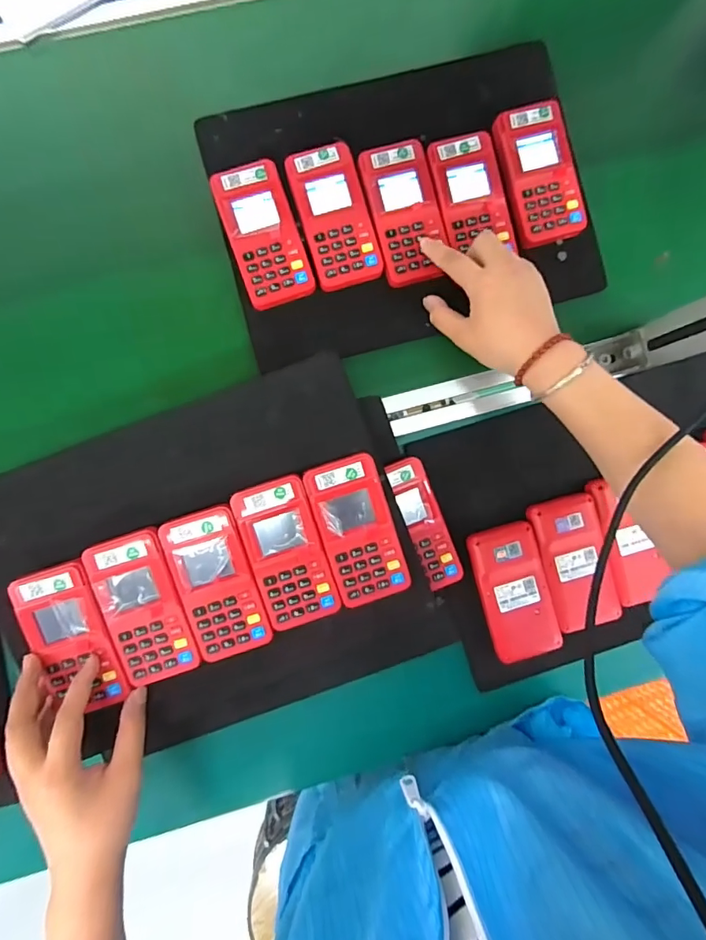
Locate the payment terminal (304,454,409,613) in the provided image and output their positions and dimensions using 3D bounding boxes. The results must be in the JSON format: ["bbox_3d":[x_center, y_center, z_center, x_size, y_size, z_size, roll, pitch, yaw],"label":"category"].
[{"bbox_3d":[0.004,0.051,0.405,0.062,0.021,0.123,-17,90,-1],"label":"payment terminal"}]

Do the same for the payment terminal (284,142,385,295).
[{"bbox_3d":[-0.017,-0.234,0.442,0.063,0.022,0.124,-17,90,-1],"label":"payment terminal"}]

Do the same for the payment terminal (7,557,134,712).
[{"bbox_3d":[-0.229,0.137,0.381,0.063,0.017,0.116,-18,92,-4],"label":"payment terminal"}]

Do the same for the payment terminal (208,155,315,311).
[{"bbox_3d":[-0.082,-0.216,0.439,0.062,0.024,0.123,-19,90,-1],"label":"payment terminal"}]

